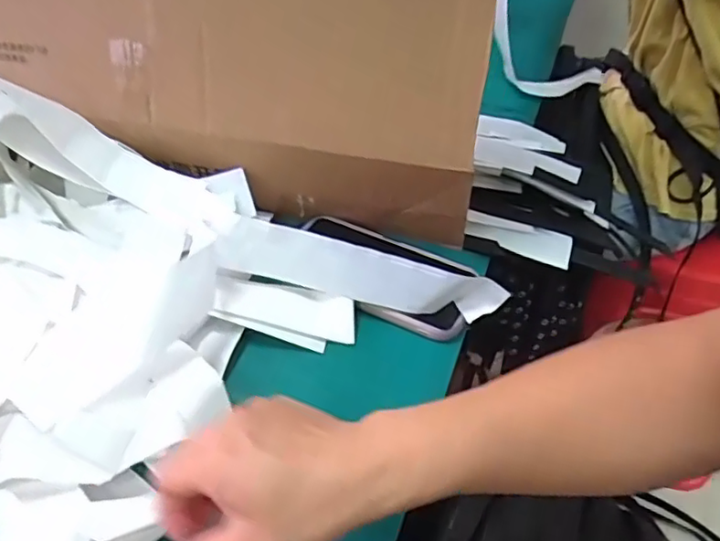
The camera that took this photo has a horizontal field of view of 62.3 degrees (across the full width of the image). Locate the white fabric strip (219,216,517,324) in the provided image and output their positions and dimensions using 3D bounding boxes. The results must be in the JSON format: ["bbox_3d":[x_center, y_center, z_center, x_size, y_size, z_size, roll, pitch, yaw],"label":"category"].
[{"bbox_3d":[-0.001,0.001,0.469,0.222,0.045,0.014,14,22,3],"label":"white fabric strip"}]

